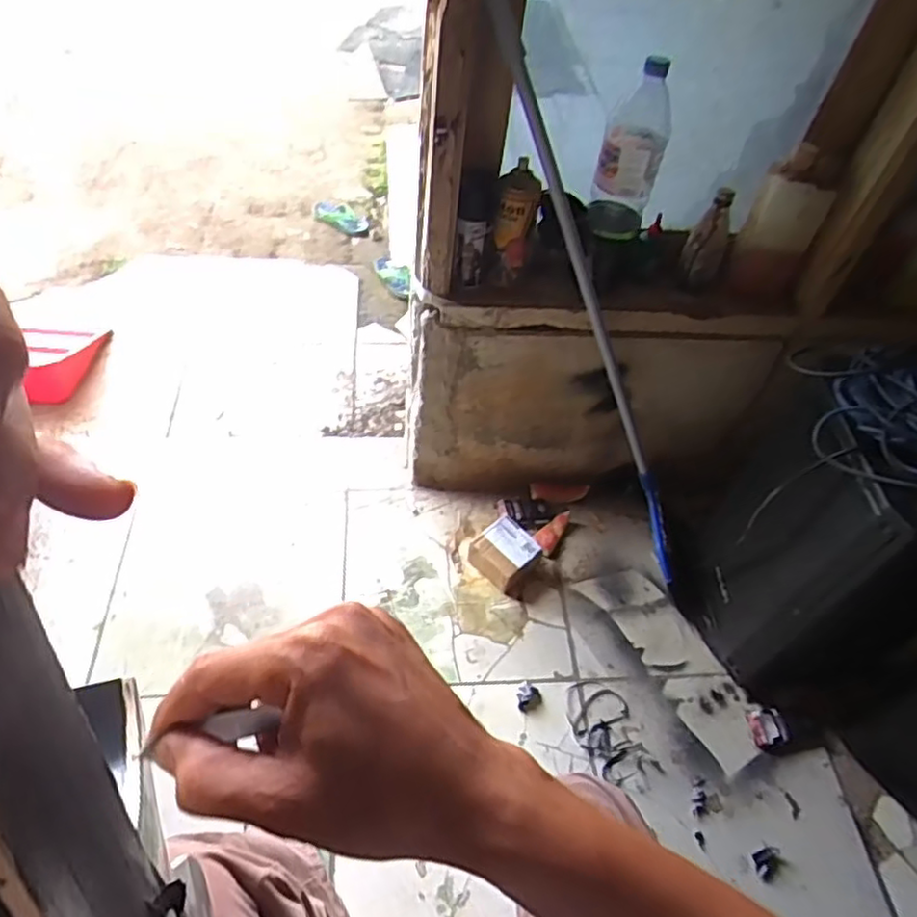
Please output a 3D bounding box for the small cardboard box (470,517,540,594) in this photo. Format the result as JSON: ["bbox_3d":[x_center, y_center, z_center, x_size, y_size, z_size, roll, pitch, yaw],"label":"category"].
[{"bbox_3d":[0.085,0.177,1.228,0.101,0.075,0.107,-33,62,-29],"label":"small cardboard box"}]

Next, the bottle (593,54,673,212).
[{"bbox_3d":[0.240,-0.429,0.905,0.086,0.186,0.068,19,52,8],"label":"bottle"}]

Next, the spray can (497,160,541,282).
[{"bbox_3d":[0.086,-0.352,0.996,0.062,0.155,0.048,6,51,1],"label":"spray can"}]

